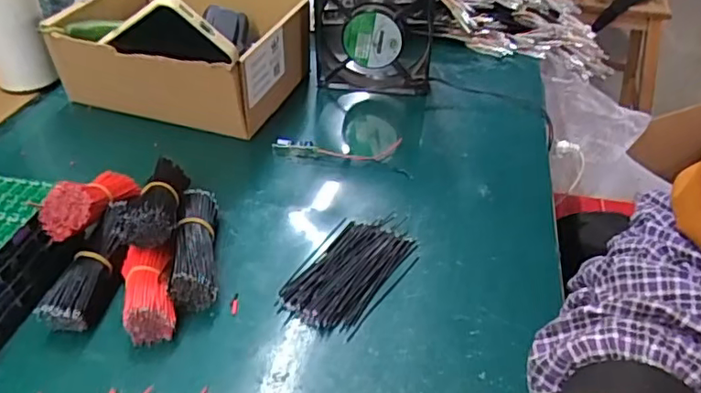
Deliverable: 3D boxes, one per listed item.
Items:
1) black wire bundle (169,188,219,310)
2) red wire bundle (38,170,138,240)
[{"bbox_3d":[-0.111,0.037,0.436,0.028,0.034,0.101,-4,38,-6],"label":"black wire bundle"},{"bbox_3d":[-0.192,-0.001,0.449,0.034,0.035,0.108,-3,14,0],"label":"red wire bundle"}]

